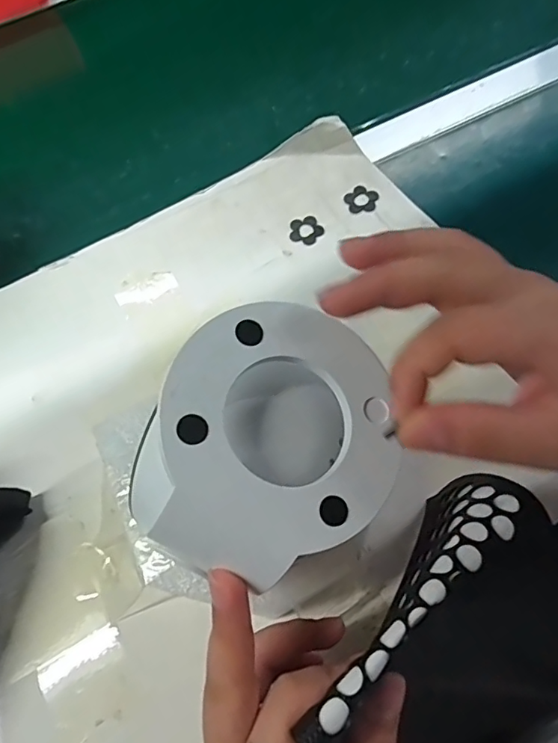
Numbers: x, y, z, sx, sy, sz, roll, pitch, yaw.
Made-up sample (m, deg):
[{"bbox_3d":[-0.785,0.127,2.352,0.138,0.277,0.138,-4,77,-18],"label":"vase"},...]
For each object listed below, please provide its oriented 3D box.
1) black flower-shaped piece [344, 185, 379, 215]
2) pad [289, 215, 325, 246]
[{"bbox_3d":[0.067,-0.137,0.417,0.026,0.004,0.026,-2,69,6],"label":"black flower-shaped piece"},{"bbox_3d":[0.021,-0.110,0.407,0.026,0.004,0.026,34,69,21],"label":"pad"}]

